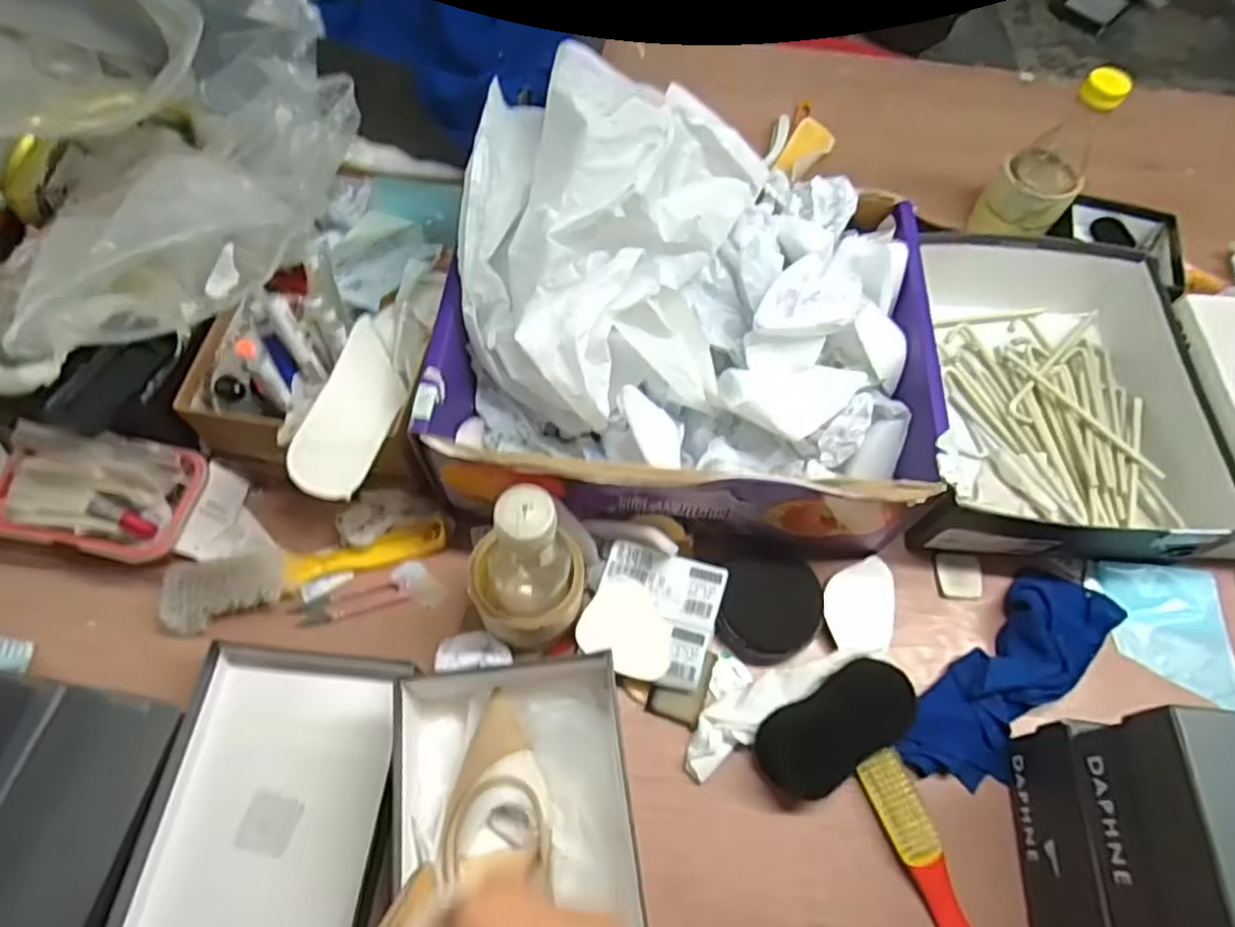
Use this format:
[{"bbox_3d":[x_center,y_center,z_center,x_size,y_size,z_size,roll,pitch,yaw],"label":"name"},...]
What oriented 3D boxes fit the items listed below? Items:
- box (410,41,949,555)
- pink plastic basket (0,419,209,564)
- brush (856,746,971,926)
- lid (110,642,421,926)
[{"bbox_3d":[0.059,-0.119,0.593,0.398,0.248,0.308,6,63,1],"label":"box"},{"bbox_3d":[-0.441,0.029,0.603,0.163,0.052,0.097,7,63,1],"label":"pink plastic basket"},{"bbox_3d":[0.232,0.296,0.529,0.035,0.019,0.154,-19,65,-12],"label":"brush"},{"bbox_3d":[-0.262,0.296,0.513,0.152,0.047,0.311,6,63,1],"label":"lid"}]

